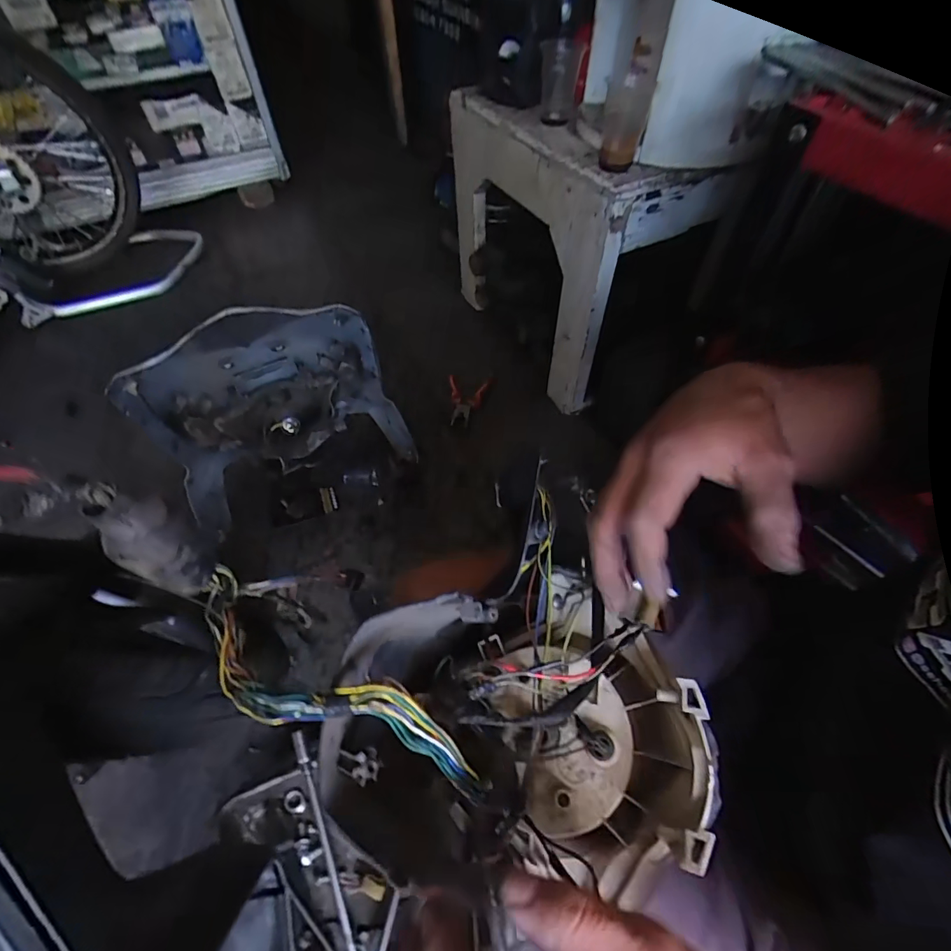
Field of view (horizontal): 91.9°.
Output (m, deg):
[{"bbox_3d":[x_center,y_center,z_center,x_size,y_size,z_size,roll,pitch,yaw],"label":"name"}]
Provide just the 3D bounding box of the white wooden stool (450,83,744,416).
[{"bbox_3d":[0.157,-0.454,0.897,0.234,0.396,0.494,-25,58,-16],"label":"white wooden stool"}]

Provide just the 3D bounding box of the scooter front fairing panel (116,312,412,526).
[{"bbox_3d":[-0.313,-0.113,0.729,0.367,0.359,0.195,-23,57,-15],"label":"scooter front fairing panel"}]

